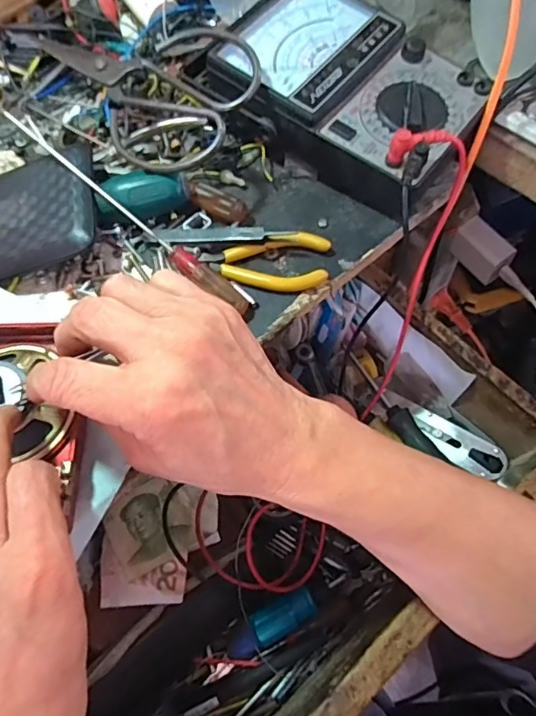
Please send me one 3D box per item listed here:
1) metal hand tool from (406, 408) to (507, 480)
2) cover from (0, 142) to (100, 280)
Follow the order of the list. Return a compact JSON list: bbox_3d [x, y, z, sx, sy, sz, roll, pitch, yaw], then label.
[{"bbox_3d":[0.161,0.071,0.451,0.085,0.015,0.030,32,69,15],"label":"metal hand tool"},{"bbox_3d":[-0.156,-0.089,0.341,0.095,0.016,0.080,-14,70,9],"label":"cover"}]

